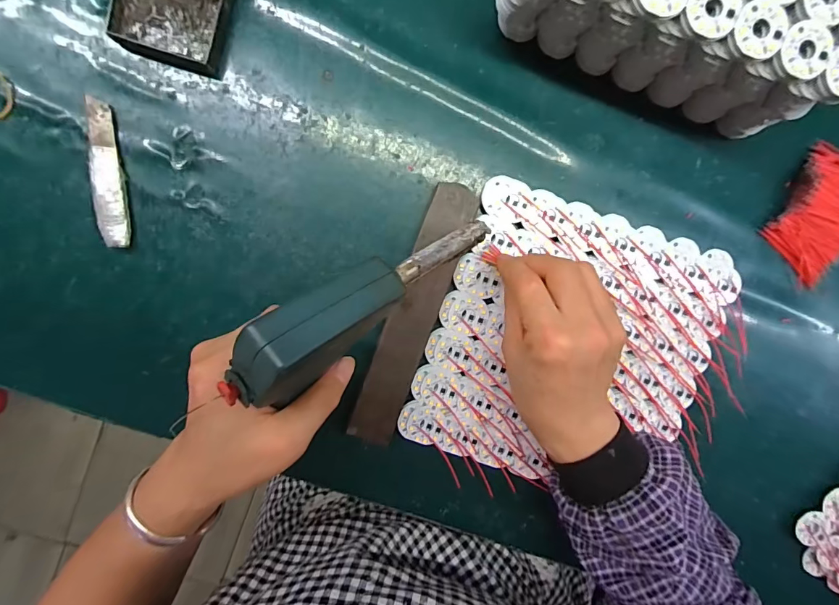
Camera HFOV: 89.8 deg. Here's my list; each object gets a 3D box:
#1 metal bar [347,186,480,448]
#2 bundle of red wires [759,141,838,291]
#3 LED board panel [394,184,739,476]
[{"bbox_3d":[-0.004,0.011,0.321,0.037,0.023,0.201,20,96,-7],"label":"metal bar"},{"bbox_3d":[0.328,-0.070,0.337,0.069,0.017,0.104,28,95,-7],"label":"bundle of red wires"},{"bbox_3d":[0.121,0.036,0.335,0.216,0.013,0.217,19,96,-6],"label":"LED board panel"}]

